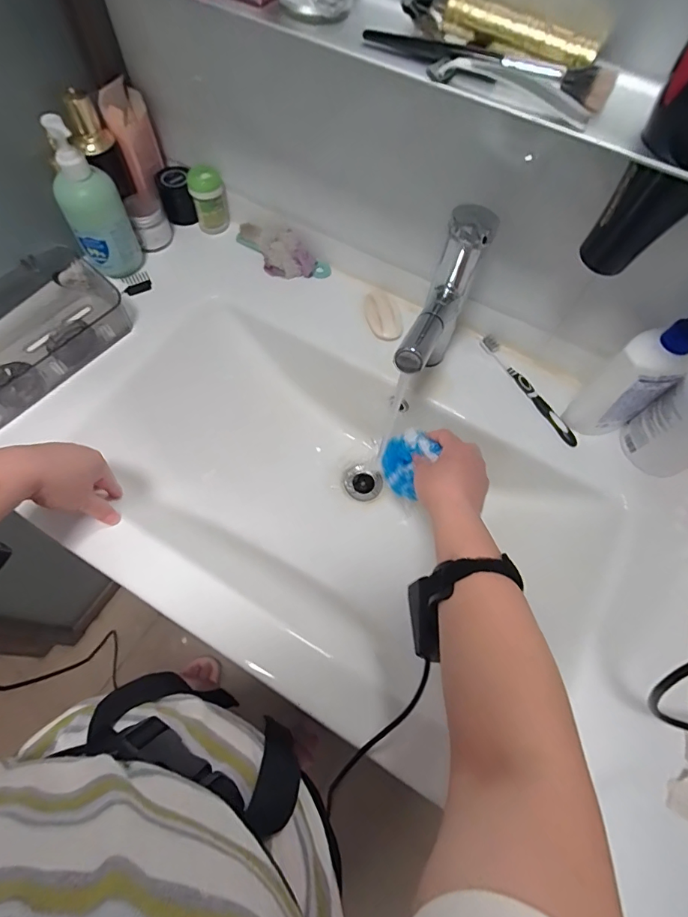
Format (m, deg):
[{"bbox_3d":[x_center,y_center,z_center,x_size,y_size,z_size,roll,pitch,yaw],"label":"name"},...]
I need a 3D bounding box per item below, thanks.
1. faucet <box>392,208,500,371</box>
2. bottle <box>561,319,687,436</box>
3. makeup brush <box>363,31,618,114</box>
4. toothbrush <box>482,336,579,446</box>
[{"bbox_3d":[0.096,-0.132,0.476,0.042,0.192,0.159,21,65,7],"label":"faucet"},{"bbox_3d":[0.318,-0.094,0.469,0.069,0.187,0.059,-27,69,-15],"label":"bottle"},{"bbox_3d":[0.104,-0.294,0.322,0.186,0.020,0.025,23,65,8],"label":"makeup brush"},{"bbox_3d":[0.240,-0.091,0.572,0.015,0.023,0.181,-27,69,-15],"label":"toothbrush"}]

